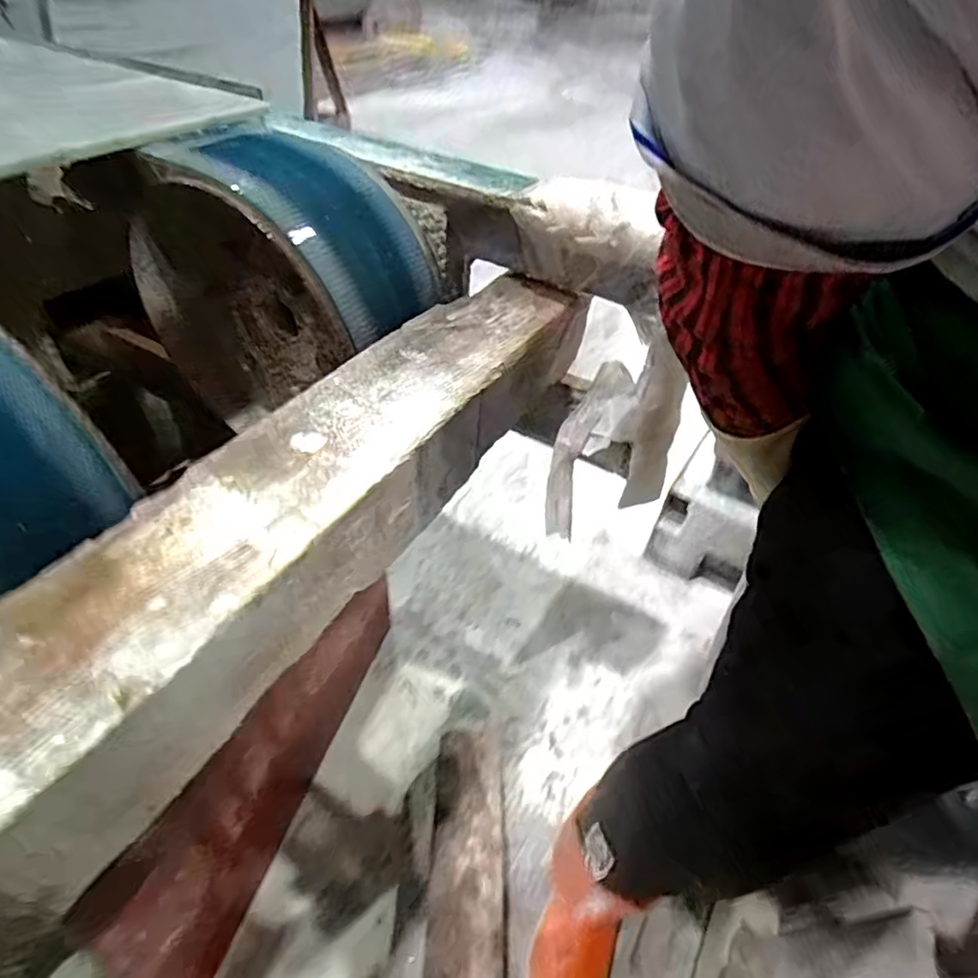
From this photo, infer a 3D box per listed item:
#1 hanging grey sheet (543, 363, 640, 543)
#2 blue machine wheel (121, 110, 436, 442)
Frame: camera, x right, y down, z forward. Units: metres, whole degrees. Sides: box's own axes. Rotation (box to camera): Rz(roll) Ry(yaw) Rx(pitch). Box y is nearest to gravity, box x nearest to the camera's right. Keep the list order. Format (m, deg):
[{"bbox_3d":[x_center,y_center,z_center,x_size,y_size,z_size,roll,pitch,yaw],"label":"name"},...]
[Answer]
[{"bbox_3d":[0.098,-0.033,0.602,0.060,0.184,0.049,35,23,26],"label":"hanging grey sheet"},{"bbox_3d":[-0.194,-0.182,0.551,0.249,0.238,0.135,21,46,15],"label":"blue machine wheel"}]

